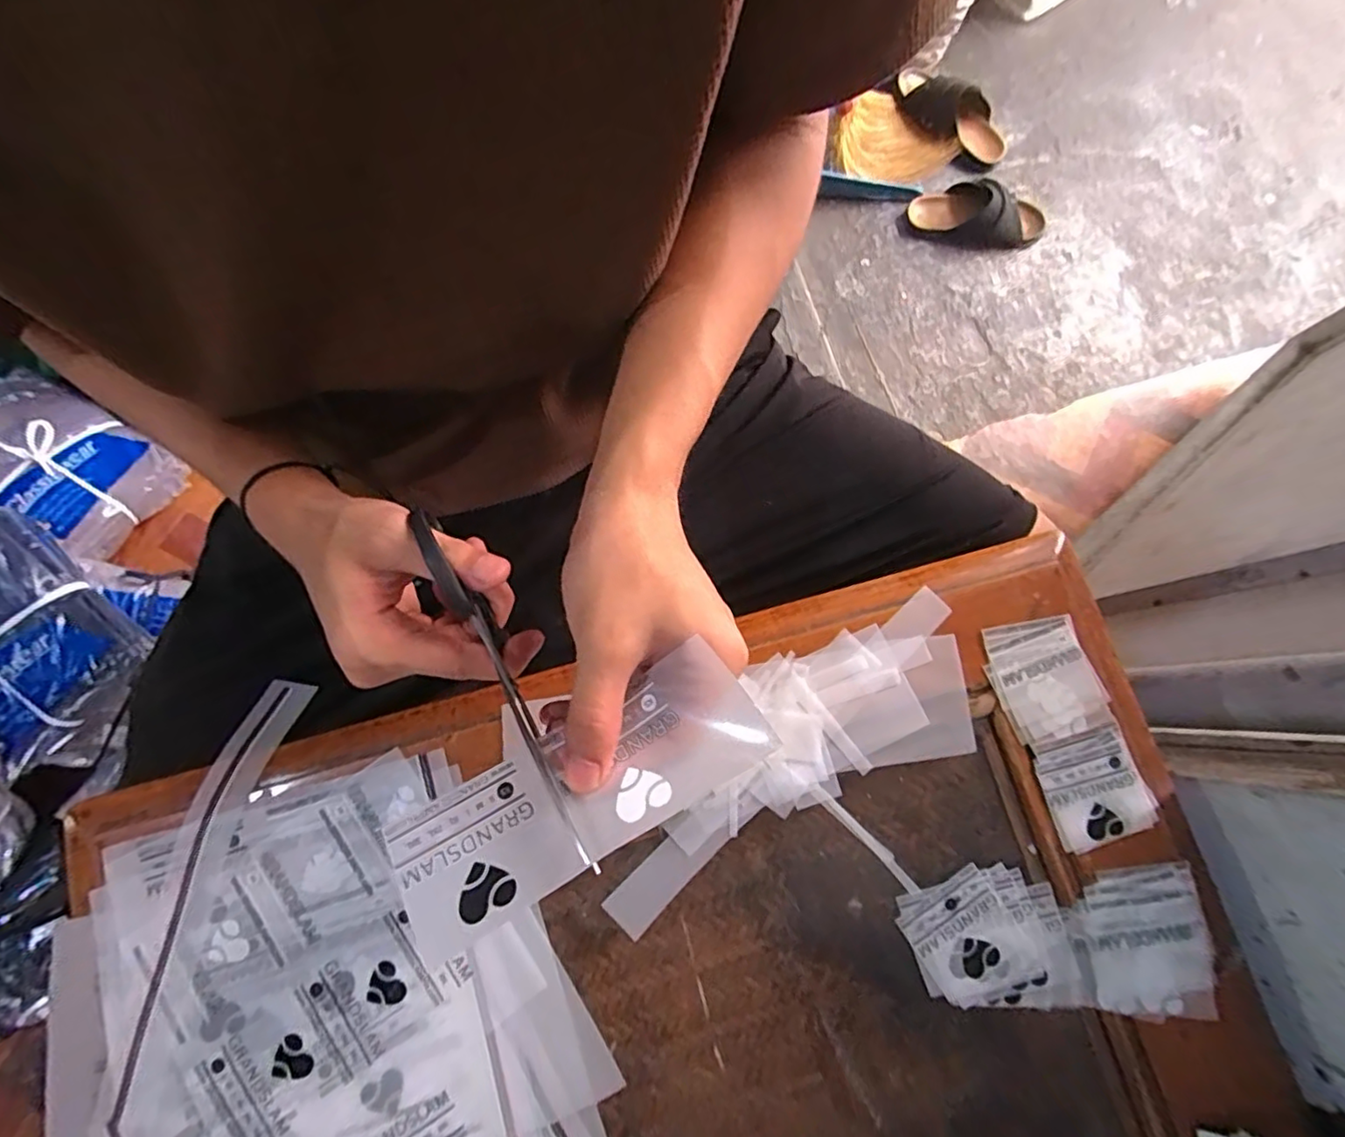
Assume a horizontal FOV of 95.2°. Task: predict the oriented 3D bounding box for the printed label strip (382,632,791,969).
[{"bbox_3d":[-0.038,0.091,0.251,0.154,0.019,0.055,-29,79,-5],"label":"printed label strip"}]

